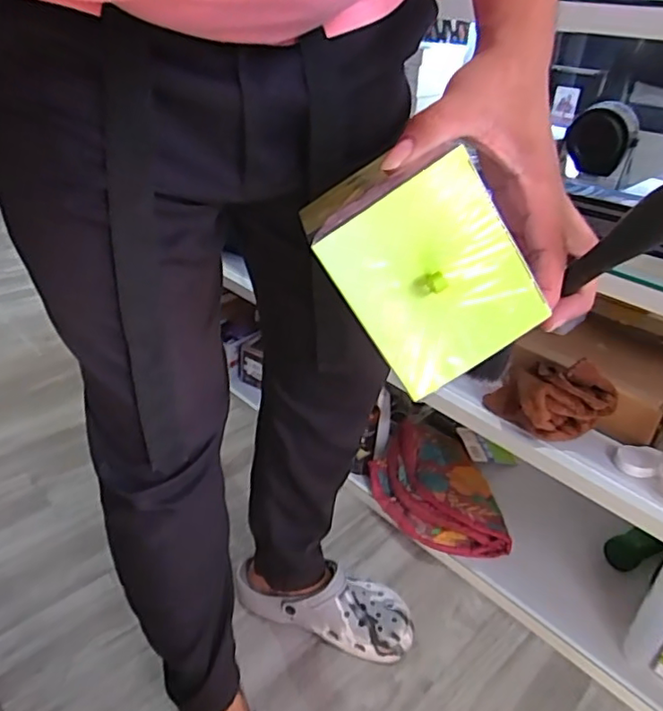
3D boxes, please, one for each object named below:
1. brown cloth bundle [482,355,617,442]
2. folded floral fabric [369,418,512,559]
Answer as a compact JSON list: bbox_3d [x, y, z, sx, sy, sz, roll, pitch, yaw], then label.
[{"bbox_3d":[0.281,0.058,0.754,0.144,0.095,0.065,11,32,11],"label":"brown cloth bundle"},{"bbox_3d":[0.179,0.229,1.039,0.201,0.066,0.265,2,31,-3],"label":"folded floral fabric"}]

